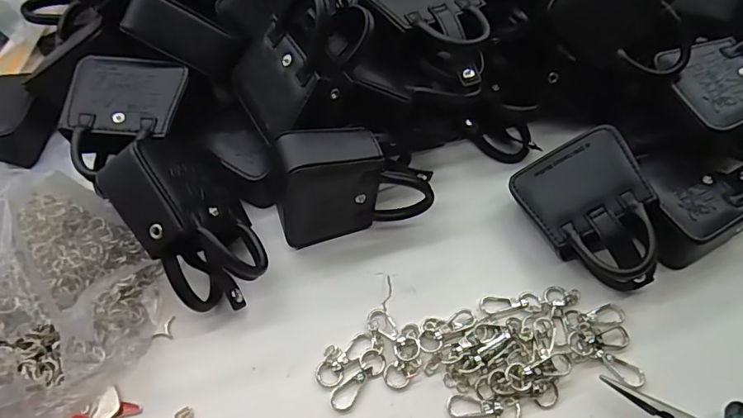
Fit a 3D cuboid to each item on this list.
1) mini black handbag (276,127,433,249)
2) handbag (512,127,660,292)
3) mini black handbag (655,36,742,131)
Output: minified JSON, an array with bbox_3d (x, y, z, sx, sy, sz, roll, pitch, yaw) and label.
[{"bbox_3d":[-0.012,-0.018,0.326,0.104,0.075,0.047,-11,54,-10],"label":"mini black handbag"},{"bbox_3d":[0.145,0.003,0.319,0.077,0.041,0.099,-34,60,13],"label":"handbag"},{"bbox_3d":[0.258,-0.098,0.339,0.104,0.030,0.068,-21,56,-16],"label":"mini black handbag"}]

